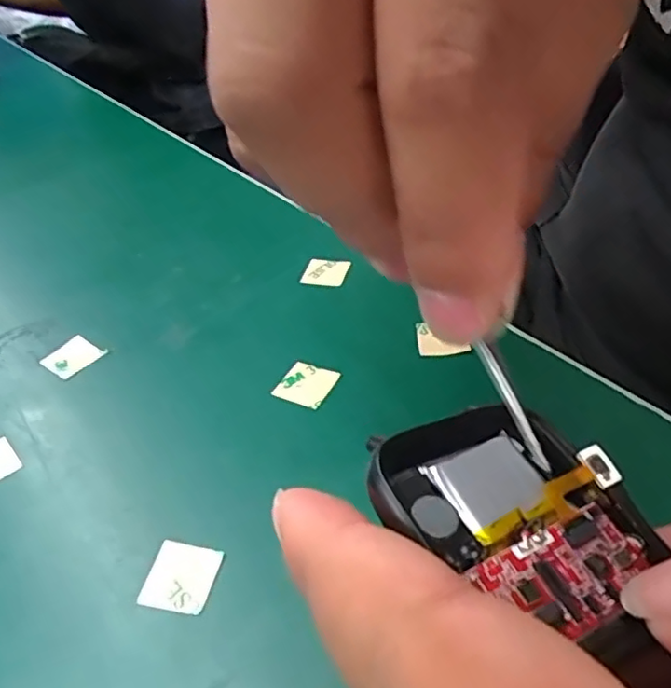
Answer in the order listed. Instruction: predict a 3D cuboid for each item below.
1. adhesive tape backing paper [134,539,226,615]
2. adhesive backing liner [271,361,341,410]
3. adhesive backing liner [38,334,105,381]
[{"bbox_3d":[-0.035,0.051,0.140,0.015,0.004,0.015,6,42,14],"label":"adhesive tape backing paper"},{"bbox_3d":[-0.009,0.011,0.184,0.015,0.004,0.014,15,45,24],"label":"adhesive backing liner"},{"bbox_3d":[-0.085,0.004,0.203,0.016,0.004,0.016,21,49,31],"label":"adhesive backing liner"}]

